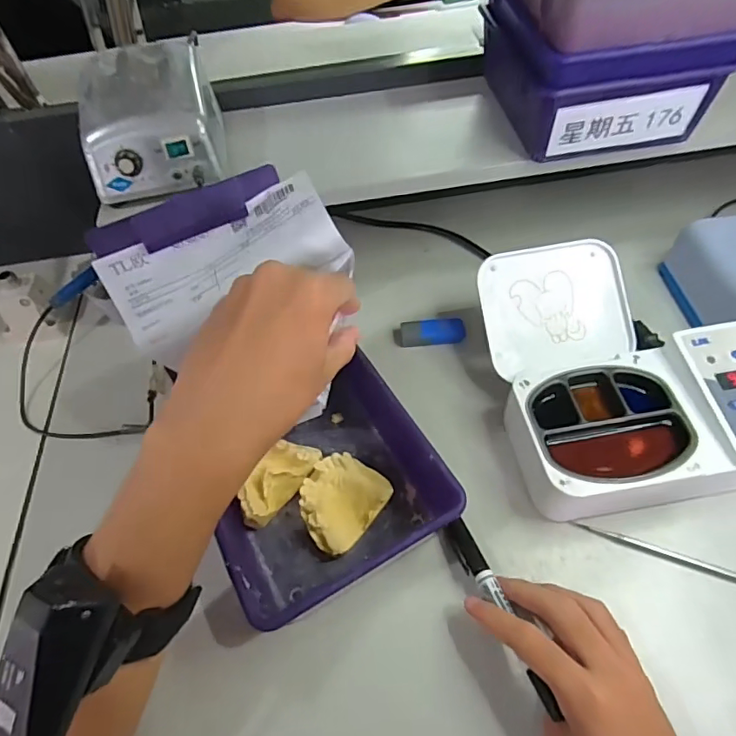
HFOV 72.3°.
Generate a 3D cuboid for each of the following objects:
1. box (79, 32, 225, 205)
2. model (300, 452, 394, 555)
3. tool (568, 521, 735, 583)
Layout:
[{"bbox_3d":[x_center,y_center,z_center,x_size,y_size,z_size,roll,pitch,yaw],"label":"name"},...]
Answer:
[{"bbox_3d":[-0.177,-0.207,0.417,0.100,0.072,0.122,-9,54,-2],"label":"box"},{"bbox_3d":[-0.022,0.102,0.384,0.057,0.032,0.064,33,63,25],"label":"model"},{"bbox_3d":[0.231,0.137,0.355,0.160,0.007,0.007,16,57,16],"label":"tool"}]

